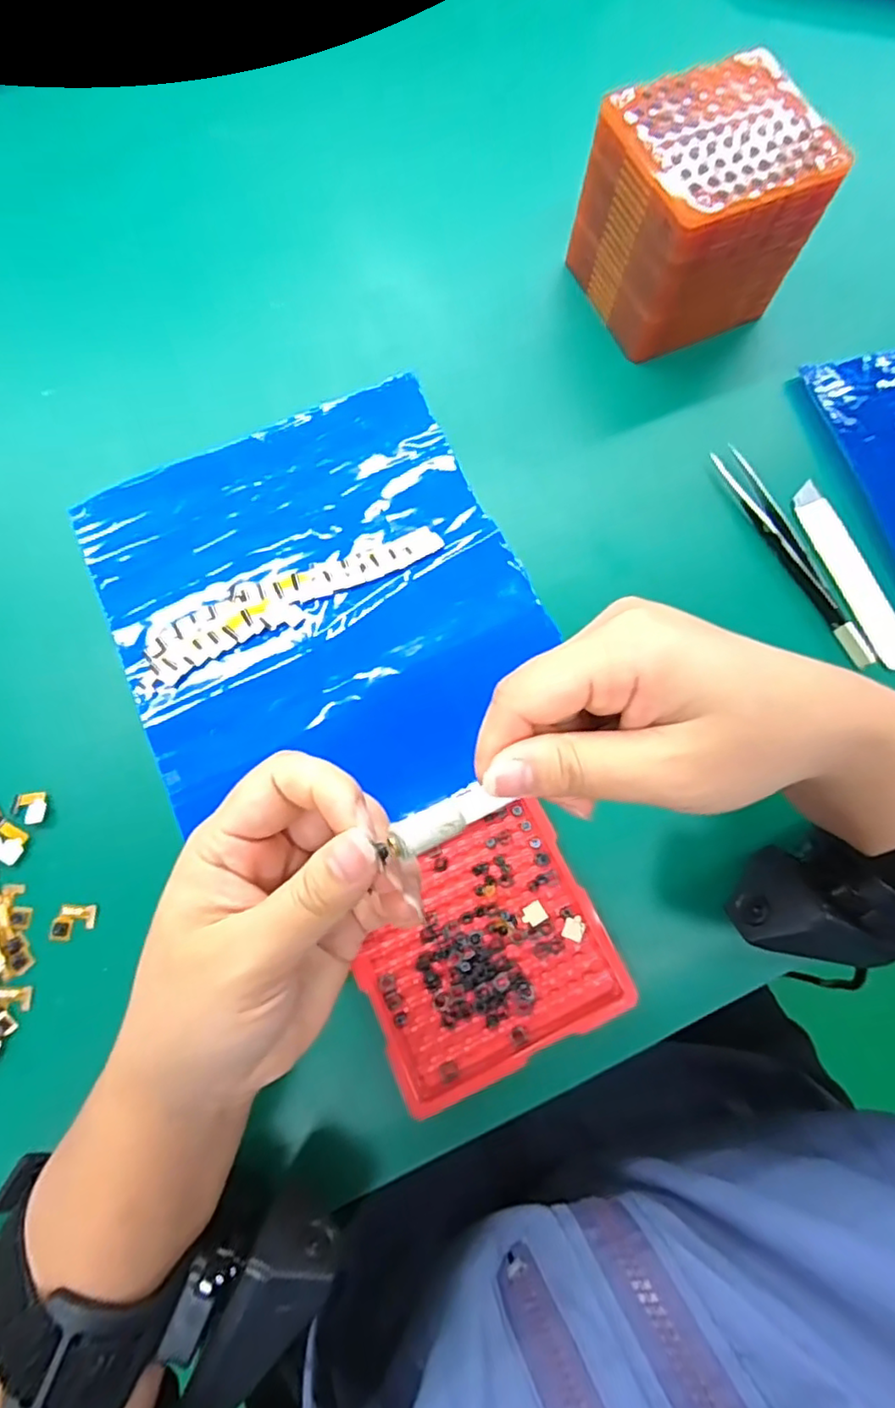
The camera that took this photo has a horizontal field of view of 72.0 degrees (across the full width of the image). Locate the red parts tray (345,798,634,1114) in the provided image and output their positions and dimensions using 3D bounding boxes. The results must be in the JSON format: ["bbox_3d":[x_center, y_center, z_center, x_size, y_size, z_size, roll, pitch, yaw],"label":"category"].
[{"bbox_3d":[0.014,0.103,0.257,0.098,0.011,0.092,-26,76,-6],"label":"red parts tray"}]

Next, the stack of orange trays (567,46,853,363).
[{"bbox_3d":[0.127,-0.251,0.318,0.094,0.077,0.086,-26,76,-6],"label":"stack of orange trays"}]

